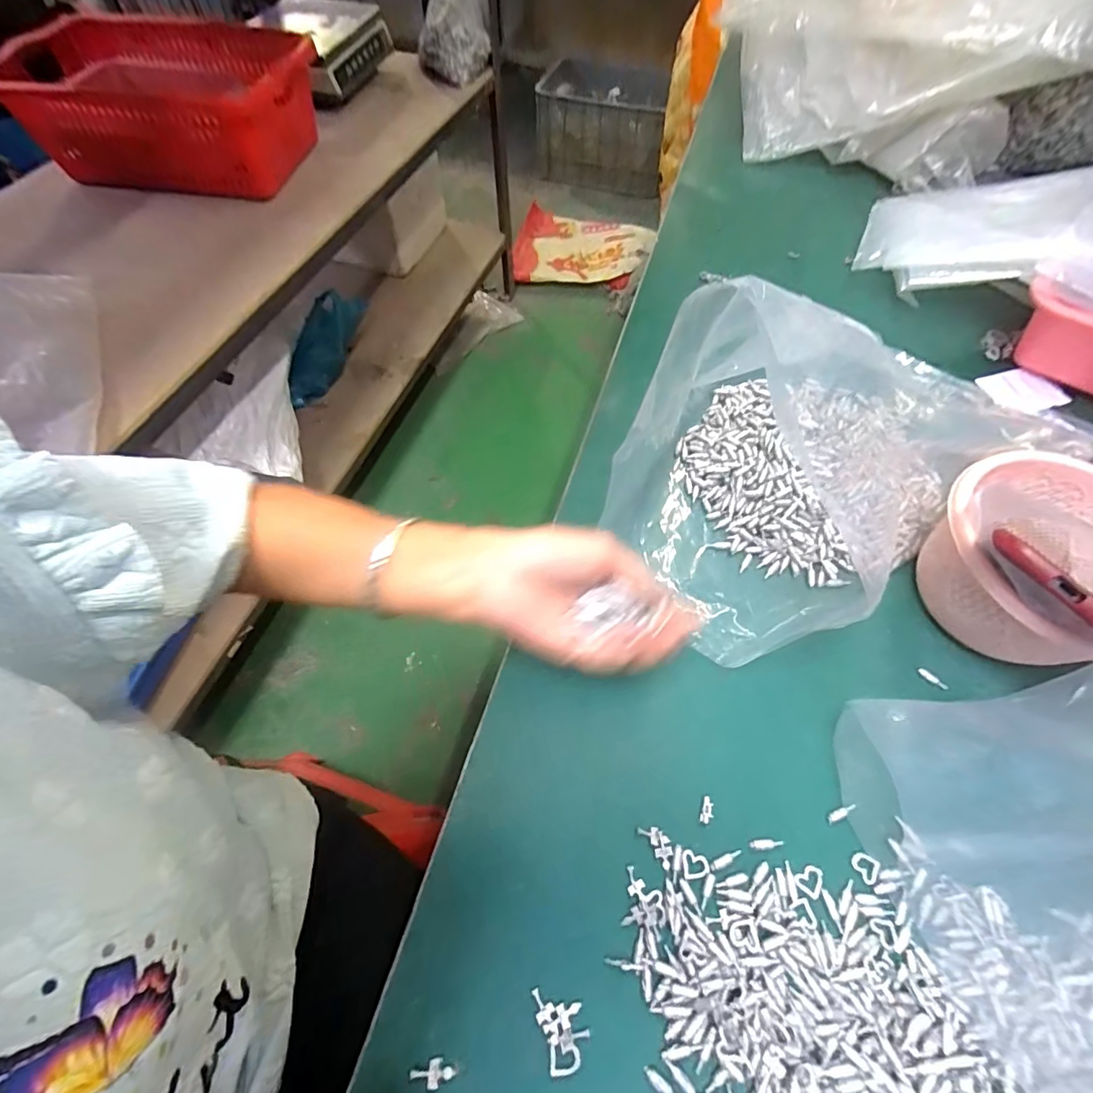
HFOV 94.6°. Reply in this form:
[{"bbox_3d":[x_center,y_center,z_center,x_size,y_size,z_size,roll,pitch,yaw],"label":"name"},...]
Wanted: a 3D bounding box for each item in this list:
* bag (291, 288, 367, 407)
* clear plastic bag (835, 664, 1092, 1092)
[{"bbox_3d":[-0.494,-0.432,1.129,0.068,0.126,0.272,37,105,19],"label":"bag"},{"bbox_3d":[0.346,0.169,0.284,0.285,0.077,0.208,-13,60,-9],"label":"clear plastic bag"}]

